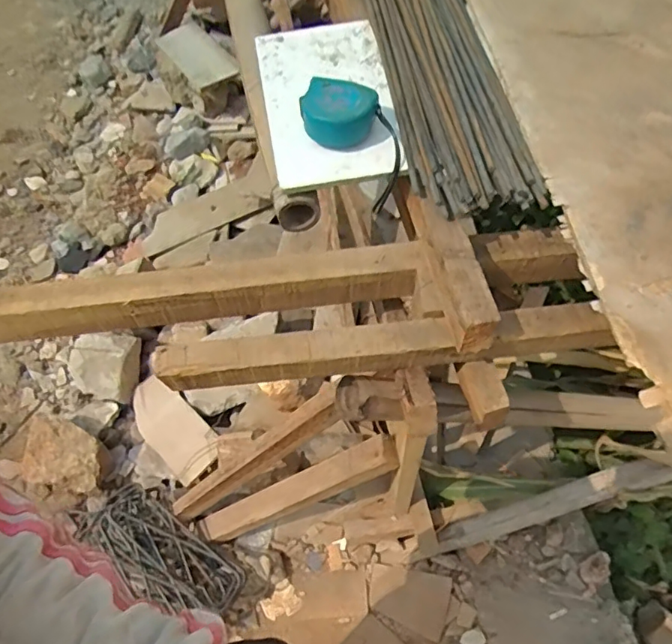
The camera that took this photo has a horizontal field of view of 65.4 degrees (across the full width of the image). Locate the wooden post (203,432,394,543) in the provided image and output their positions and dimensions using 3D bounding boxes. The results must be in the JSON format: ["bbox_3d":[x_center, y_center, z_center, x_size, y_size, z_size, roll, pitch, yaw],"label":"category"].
[{"bbox_3d":[-0.094,0.370,1.129,0.579,0.060,0.078,-33,54,29],"label":"wooden post"}]

